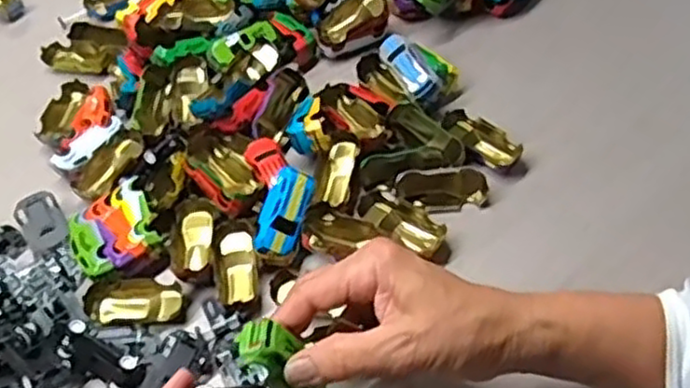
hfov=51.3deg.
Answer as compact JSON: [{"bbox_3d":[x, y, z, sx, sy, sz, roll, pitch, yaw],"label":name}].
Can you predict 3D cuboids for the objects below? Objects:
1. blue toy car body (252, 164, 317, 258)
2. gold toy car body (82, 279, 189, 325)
[{"bbox_3d":[-0.042,0.013,0.497,0.030,0.011,0.062,17,78,17],"label":"blue toy car body"},{"bbox_3d":[-0.142,0.076,0.490,0.065,0.022,0.030,0,53,5],"label":"gold toy car body"}]

